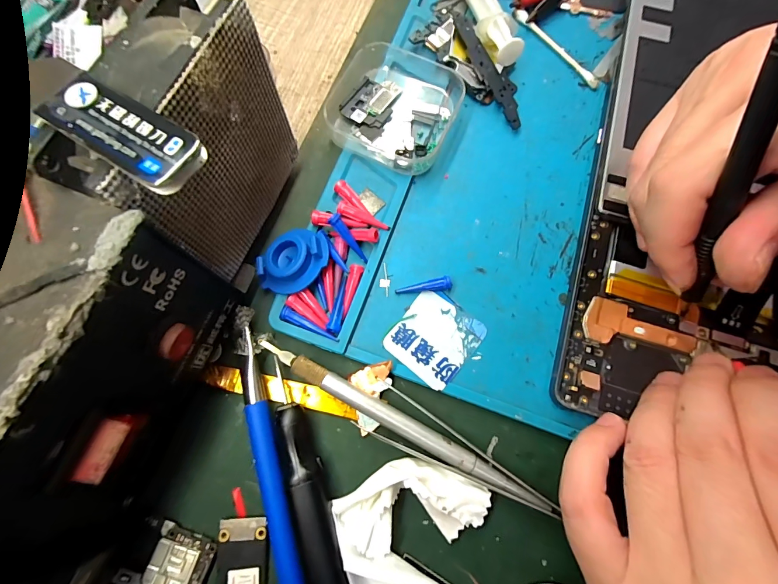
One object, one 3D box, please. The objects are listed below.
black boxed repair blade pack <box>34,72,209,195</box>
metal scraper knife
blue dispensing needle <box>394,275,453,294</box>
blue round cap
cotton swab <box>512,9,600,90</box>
[{"bbox_3d":[-0.070,-0.042,0.097,0.046,0.006,0.018,31,77,8],"label":"black boxed repair blade pack"},{"bbox_3d":[0.003,0.057,0.157,0.132,0.011,0.010,28,77,7],"label":"metal scraper knife"},{"bbox_3d":[0.018,-0.001,0.177,0.028,0.005,0.006,-14,76,-4],"label":"blue dispensing needle"},{"bbox_3d":[-0.046,-0.015,0.172,0.035,0.012,0.027,-38,79,-9],"label":"blue round cap"},{"bbox_3d":[0.100,-0.146,0.215,0.007,0.005,0.068,-39,79,-9],"label":"cotton swab"}]

